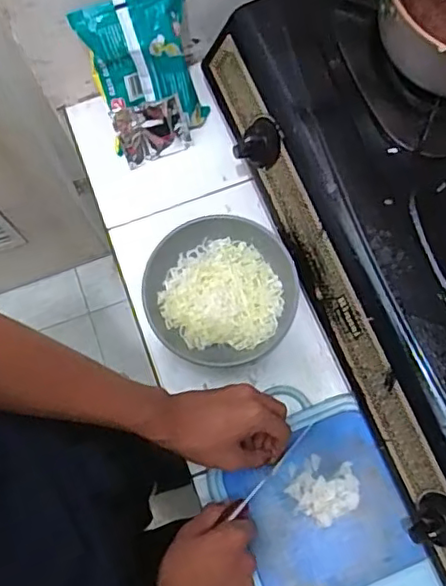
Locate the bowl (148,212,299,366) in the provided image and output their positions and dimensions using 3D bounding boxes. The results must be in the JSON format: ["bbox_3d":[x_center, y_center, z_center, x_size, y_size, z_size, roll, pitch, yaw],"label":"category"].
[{"bbox_3d":[-0.003,0.002,0.657,0.155,0.082,0.146,0,77,0],"label":"bowl"}]

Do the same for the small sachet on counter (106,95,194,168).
[{"bbox_3d":[-0.082,-0.185,0.699,0.080,0.071,0.019,-16,42,4],"label":"small sachet on counter"}]

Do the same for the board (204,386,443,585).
[{"bbox_3d":[0.113,0.273,0.601,0.177,0.024,0.305,-22,78,-4],"label":"board"}]

